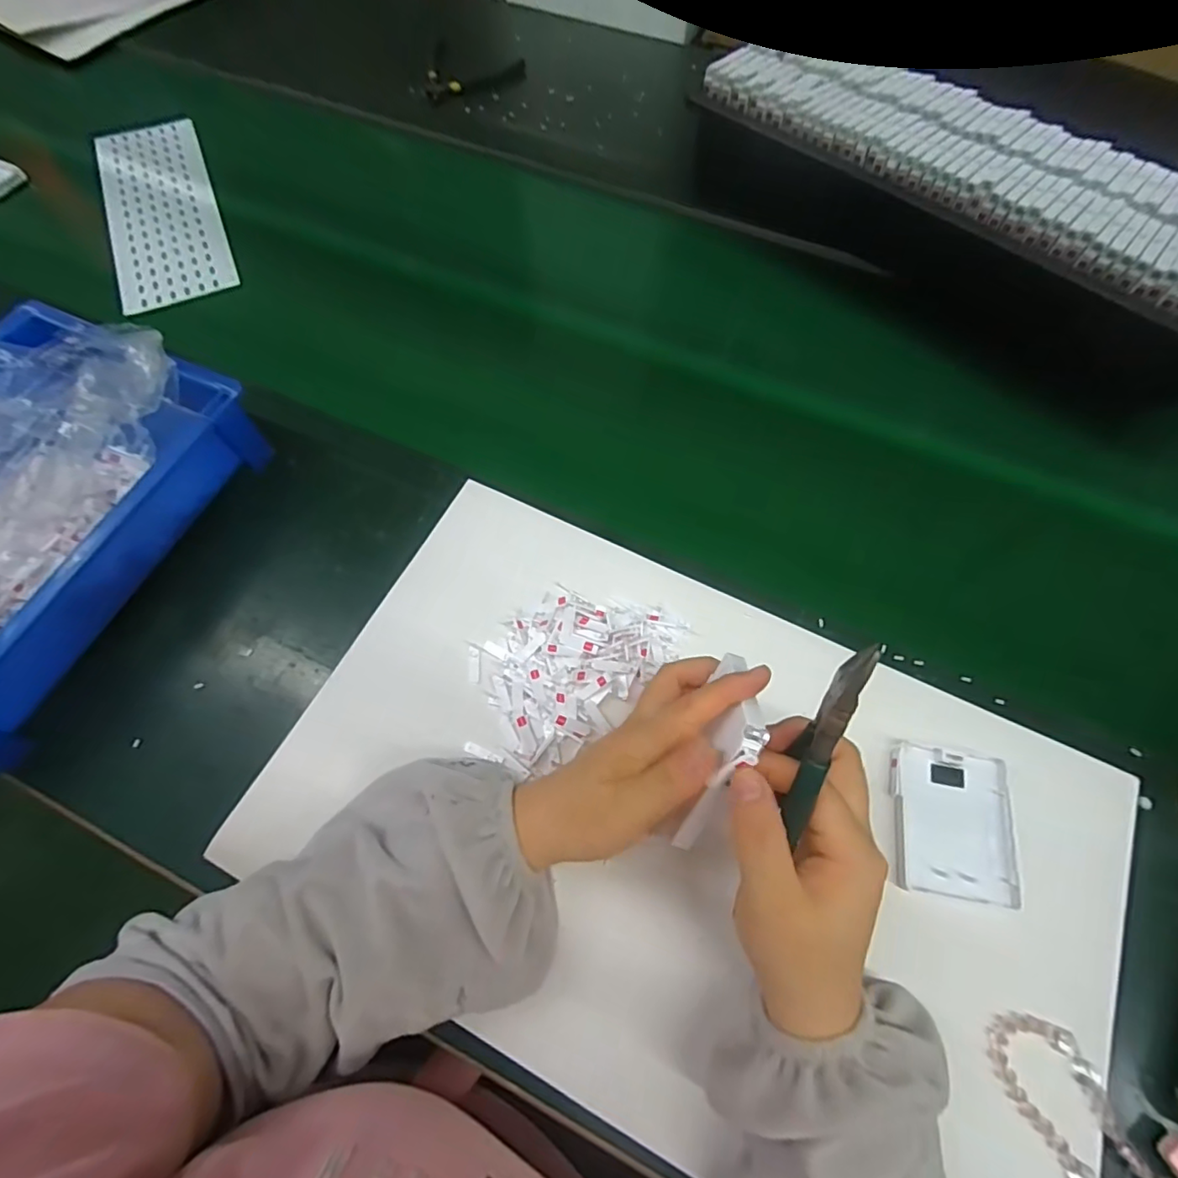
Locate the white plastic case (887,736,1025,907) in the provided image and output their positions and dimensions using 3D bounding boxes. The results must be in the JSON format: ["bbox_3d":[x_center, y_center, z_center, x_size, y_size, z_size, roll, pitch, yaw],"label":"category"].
[{"bbox_3d":[0.226,0.145,0.345,0.069,0.013,0.085,9,67,4],"label":"white plastic case"}]

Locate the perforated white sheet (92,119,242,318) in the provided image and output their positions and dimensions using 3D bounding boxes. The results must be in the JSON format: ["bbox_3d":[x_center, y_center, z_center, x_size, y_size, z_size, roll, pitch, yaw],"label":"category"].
[{"bbox_3d":[-0.463,-0.411,0.597,0.106,0.006,0.299,-21,69,-13],"label":"perforated white sheet"}]

